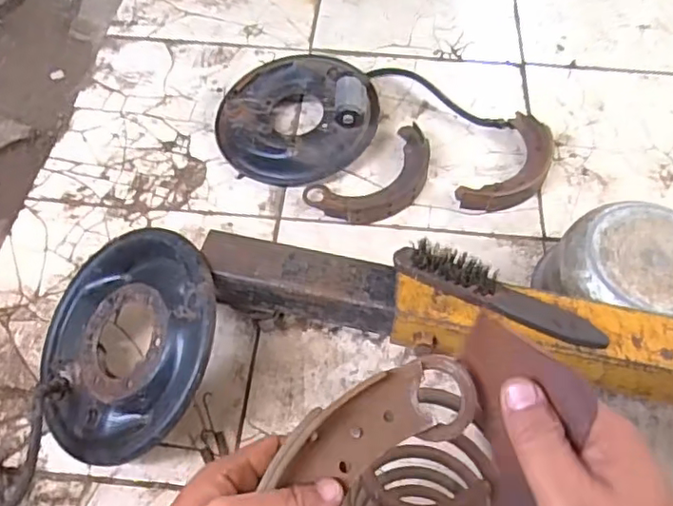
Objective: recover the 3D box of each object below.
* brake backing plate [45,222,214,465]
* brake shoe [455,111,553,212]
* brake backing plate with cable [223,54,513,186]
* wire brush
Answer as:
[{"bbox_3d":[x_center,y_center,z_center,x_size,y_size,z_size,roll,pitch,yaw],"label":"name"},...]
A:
[{"bbox_3d":[-0.252,0.102,0.714,0.275,0.039,0.269,-11,67,27],"label":"brake backing plate"},{"bbox_3d":[0.284,-0.137,0.963,0.101,0.035,0.217,32,63,19],"label":"brake shoe"},{"bbox_3d":[0.027,-0.261,1.006,0.448,0.090,0.248,-17,59,-10],"label":"brake backing plate with cable"},{"bbox_3d":[0.173,0.046,0.650,0.230,0.048,0.032,24,60,14],"label":"wire brush"}]

